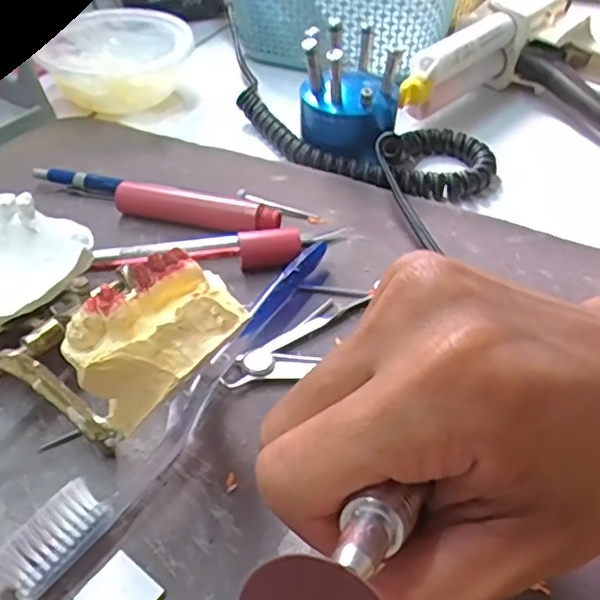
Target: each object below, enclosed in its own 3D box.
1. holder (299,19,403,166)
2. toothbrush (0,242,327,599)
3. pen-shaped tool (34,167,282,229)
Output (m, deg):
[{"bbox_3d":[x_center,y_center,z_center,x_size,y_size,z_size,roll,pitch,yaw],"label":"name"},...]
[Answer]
[{"bbox_3d":[0.029,-0.122,0.374,0.056,0.070,0.061,4,44,4],"label":"holder"},{"bbox_3d":[-0.037,0.034,0.248,0.017,0.015,0.182,24,48,22],"label":"toothbrush"},{"bbox_3d":[-0.079,-0.052,0.338,0.141,0.017,0.016,15,45,15],"label":"pen-shaped tool"}]

